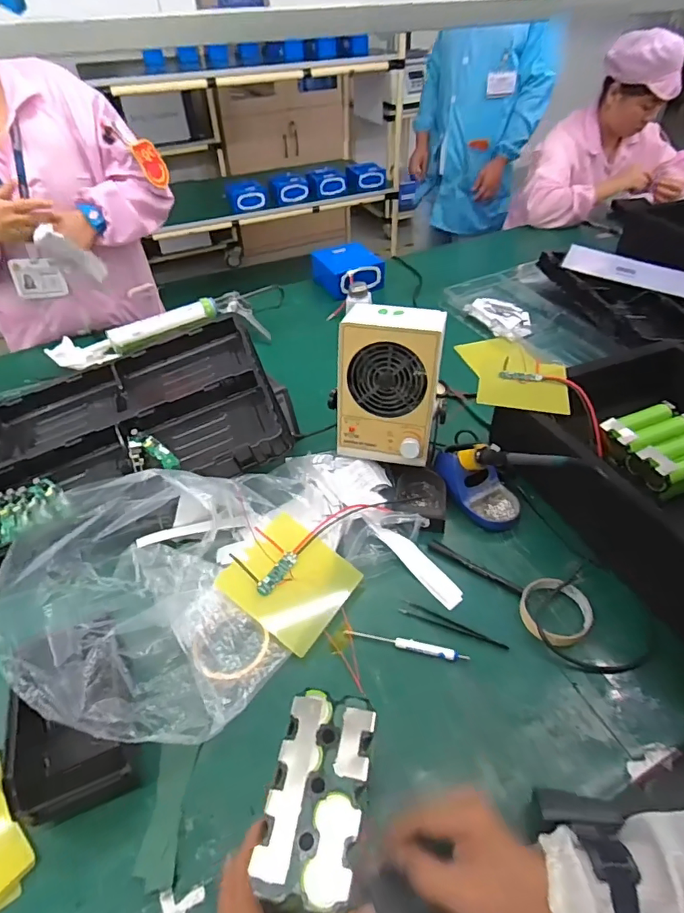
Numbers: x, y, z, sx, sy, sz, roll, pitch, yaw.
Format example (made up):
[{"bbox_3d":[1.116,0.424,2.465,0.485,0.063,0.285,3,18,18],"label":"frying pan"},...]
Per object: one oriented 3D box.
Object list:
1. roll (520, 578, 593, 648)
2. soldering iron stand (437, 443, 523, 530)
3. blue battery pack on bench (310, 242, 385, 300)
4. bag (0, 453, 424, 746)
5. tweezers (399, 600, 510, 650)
[{"bbox_3d":[0.265,0.193,0.610,0.087,0.018,0.083,-1,44,1],"label":"roll"},{"bbox_3d":[0.202,0.033,0.733,0.079,0.078,0.145,-35,53,-29],"label":"soldering iron stand"},{"bbox_3d":[0.017,-0.483,1.274,0.151,0.076,0.177,-20,47,-18],"label":"blue battery pack on bench"},{"bbox_3d":[-0.139,0.109,0.621,0.295,0.133,0.501,32,53,30],"label":"bag"},{"bbox_3d":[0.138,0.207,0.609,0.132,0.008,0.019,17,47,19],"label":"tweezers"}]

